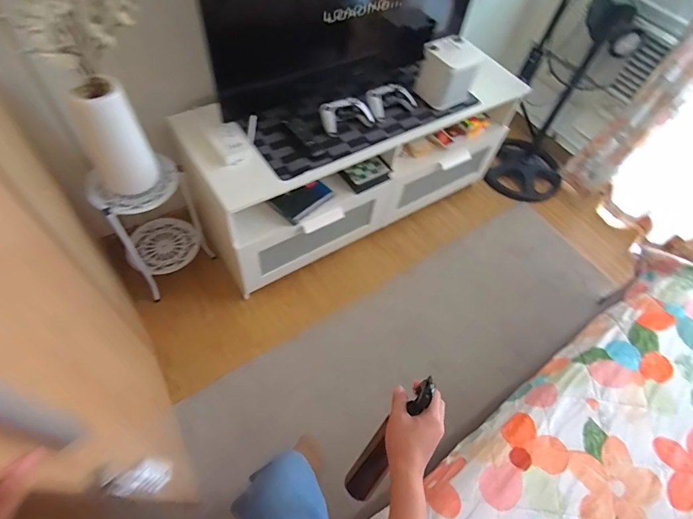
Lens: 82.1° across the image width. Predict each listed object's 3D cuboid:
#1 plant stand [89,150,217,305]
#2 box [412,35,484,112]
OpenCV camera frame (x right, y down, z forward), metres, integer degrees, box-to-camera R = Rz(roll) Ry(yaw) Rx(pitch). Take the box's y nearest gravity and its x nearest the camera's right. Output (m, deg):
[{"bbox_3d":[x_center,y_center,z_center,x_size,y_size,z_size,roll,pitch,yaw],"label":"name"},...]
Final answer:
[{"bbox_3d":[-0.627,-0.127,1.273,0.220,0.409,0.250,37,60,16],"label":"plant stand"},{"bbox_3d":[0.322,-0.598,1.276,0.155,0.152,0.137,-25,64,-21],"label":"box"}]

